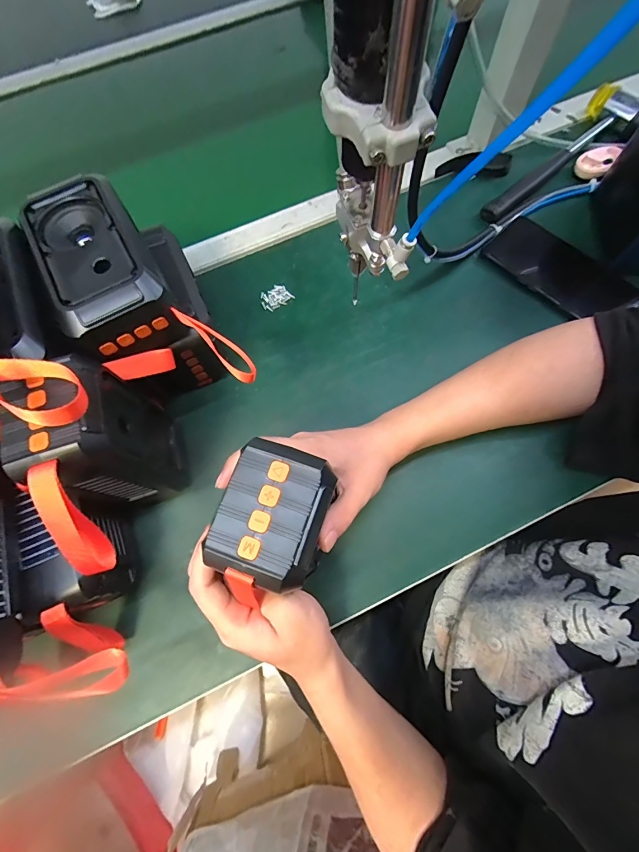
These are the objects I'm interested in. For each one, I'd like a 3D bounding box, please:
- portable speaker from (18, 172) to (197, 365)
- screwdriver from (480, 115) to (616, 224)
[{"bbox_3d":[-0.164,-0.116,0.290,0.076,0.055,0.148,-33,74,-8],"label":"portable speaker"},{"bbox_3d":[0.268,-0.303,0.444,0.191,0.024,0.021,-39,75,-10],"label":"screwdriver"}]

